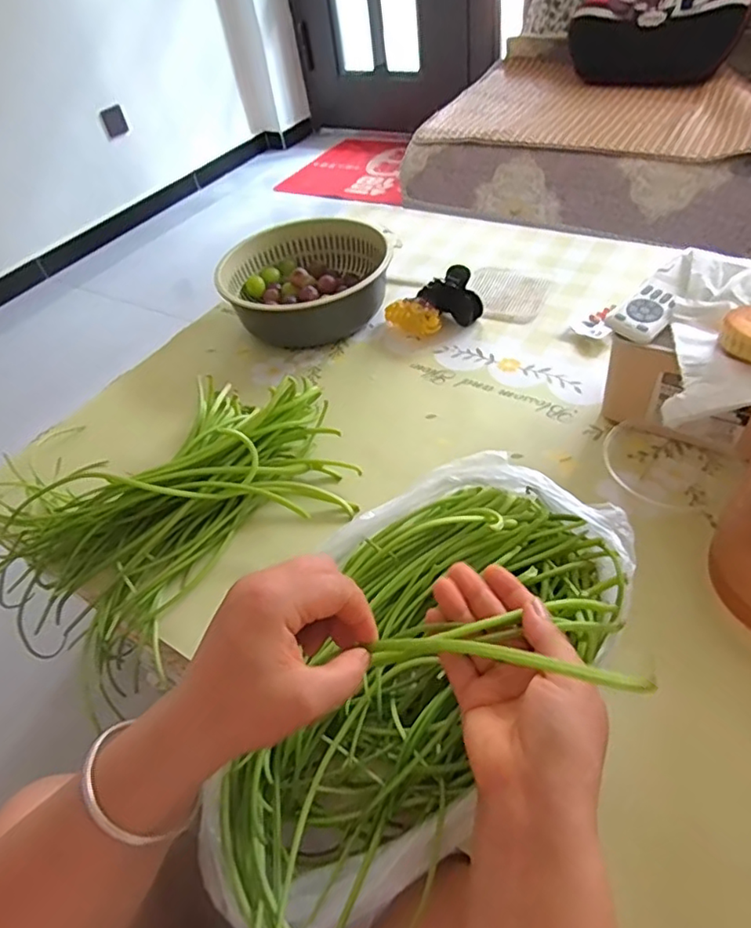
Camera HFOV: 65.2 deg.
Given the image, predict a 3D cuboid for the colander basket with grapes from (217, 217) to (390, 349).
[{"bbox_3d":[-0.097,-0.241,0.779,0.204,0.073,0.223,-25,47,-14],"label":"colander basket with grapes"}]

